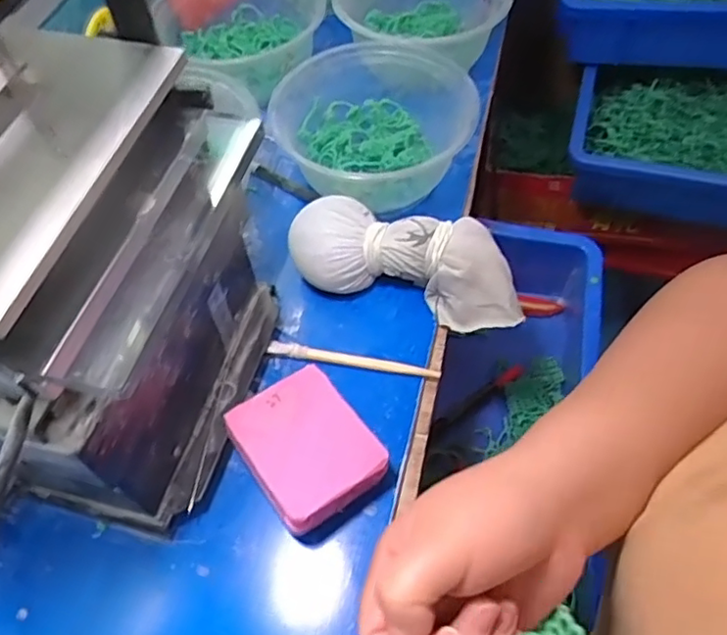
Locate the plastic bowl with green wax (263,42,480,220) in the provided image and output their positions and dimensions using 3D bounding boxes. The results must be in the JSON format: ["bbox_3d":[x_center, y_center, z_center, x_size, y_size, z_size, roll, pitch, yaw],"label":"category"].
[{"bbox_3d":[0.006,-0.130,0.428,0.129,0.053,0.123,-1,57,2],"label":"plastic bowl with green wax"}]

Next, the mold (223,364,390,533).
[{"bbox_3d":[-0.028,0.069,0.326,0.064,0.032,0.071,-34,62,-18],"label":"mold"}]

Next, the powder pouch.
[{"bbox_3d":[0.027,-0.036,0.382,0.144,0.046,0.055,10,58,9],"label":"powder pouch"}]

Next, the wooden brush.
[{"bbox_3d":[-0.006,0.025,0.367,0.101,0.007,0.009,8,58,8],"label":"wooden brush"}]

